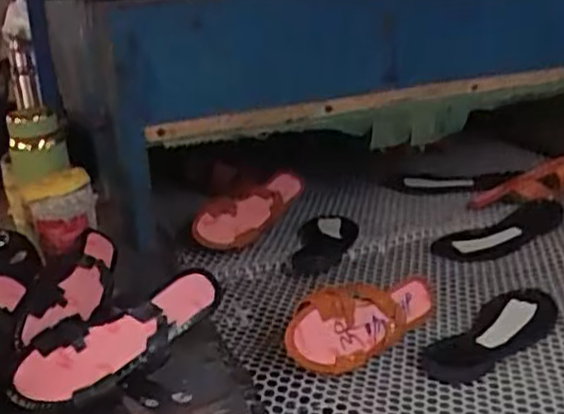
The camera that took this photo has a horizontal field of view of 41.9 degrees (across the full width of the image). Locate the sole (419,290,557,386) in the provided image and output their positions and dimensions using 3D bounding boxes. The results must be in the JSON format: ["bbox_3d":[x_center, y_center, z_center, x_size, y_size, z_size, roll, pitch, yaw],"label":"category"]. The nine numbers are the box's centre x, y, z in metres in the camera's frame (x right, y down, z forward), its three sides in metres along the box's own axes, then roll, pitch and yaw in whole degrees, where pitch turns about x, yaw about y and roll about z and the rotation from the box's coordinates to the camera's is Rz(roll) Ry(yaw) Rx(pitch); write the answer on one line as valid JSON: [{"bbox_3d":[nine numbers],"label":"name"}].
[{"bbox_3d":[0.256,0.150,0.879,0.235,0.018,0.086,-19,26,-38],"label":"sole"}]

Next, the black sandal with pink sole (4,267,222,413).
[{"bbox_3d":[-0.175,0.142,0.787,0.237,0.088,0.050,-26,-14,-18],"label":"black sandal with pink sole"}]

